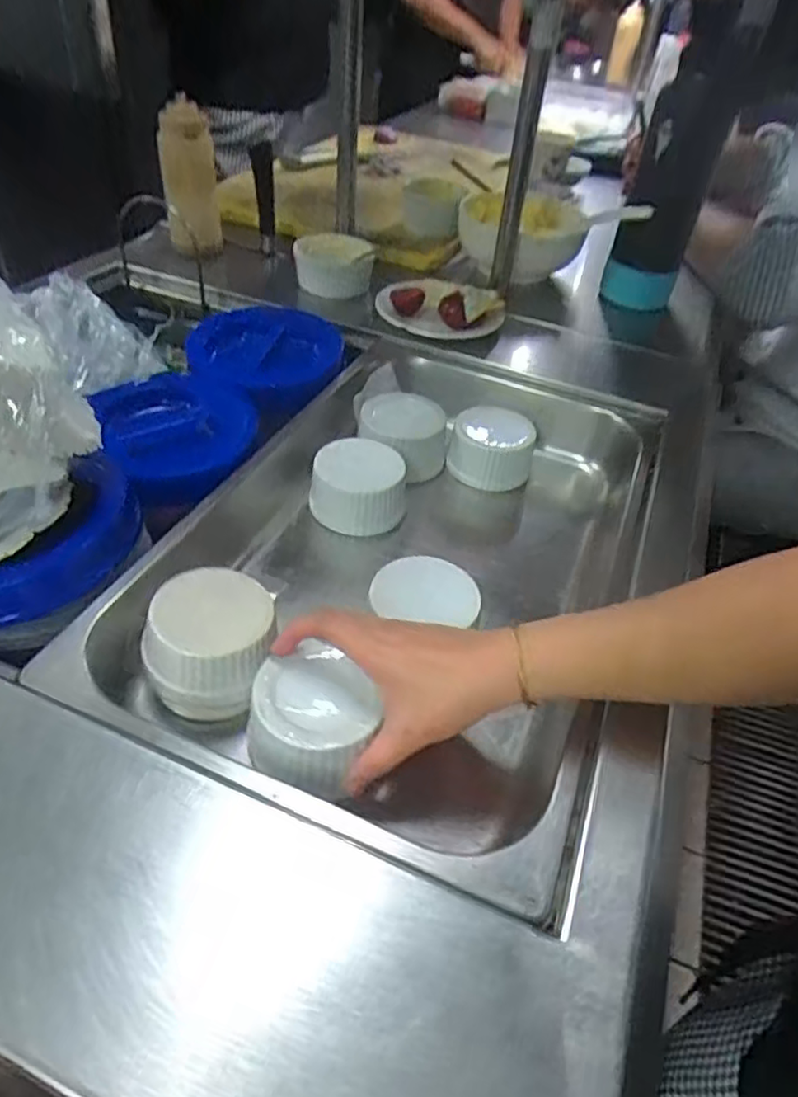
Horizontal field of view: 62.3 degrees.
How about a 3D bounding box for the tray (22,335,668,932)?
[{"bbox_3d":[0.015,-0.008,0.548,0.333,0.080,0.498,20,46,13],"label":"tray"}]

